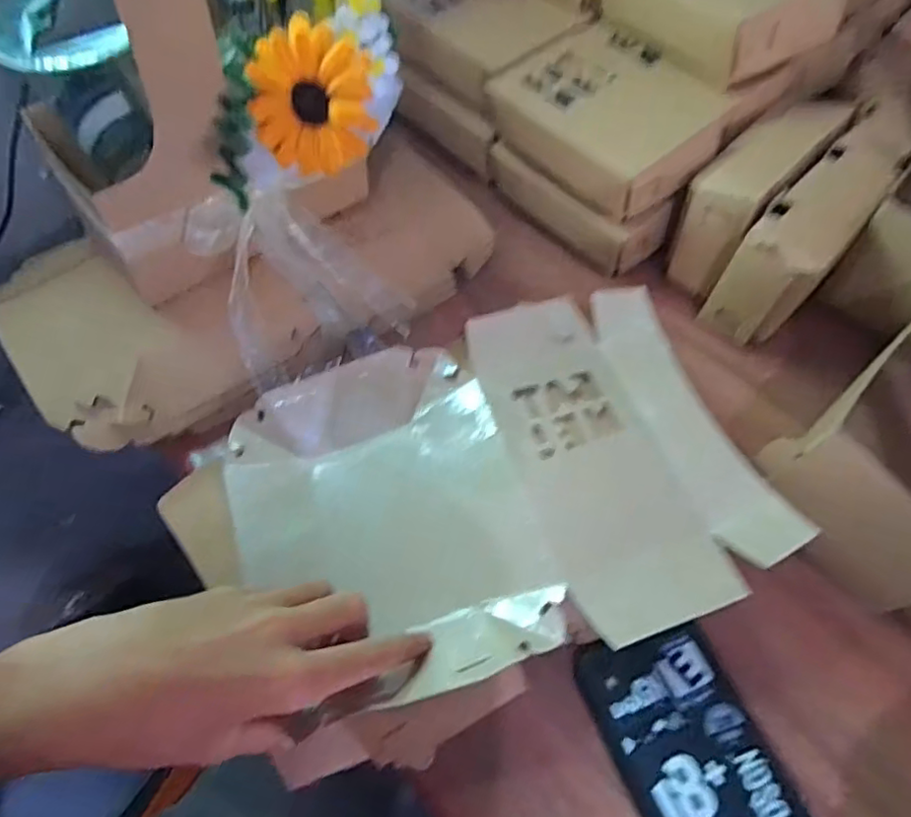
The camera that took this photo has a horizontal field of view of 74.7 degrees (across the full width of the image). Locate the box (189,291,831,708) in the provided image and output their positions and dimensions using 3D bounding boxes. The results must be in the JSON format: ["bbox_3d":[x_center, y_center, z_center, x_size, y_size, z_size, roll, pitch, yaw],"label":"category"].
[{"bbox_3d":[0.017,0.041,0.356,0.295,0.034,0.208,-13,59,-8],"label":"box"}]

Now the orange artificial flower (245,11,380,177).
[{"bbox_3d":[-0.079,-0.171,0.329,0.066,0.075,0.017,-3,26,1],"label":"orange artificial flower"}]

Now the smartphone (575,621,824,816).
[{"bbox_3d":[0.128,0.183,0.297,0.081,0.011,0.143,-19,60,-11],"label":"smartphone"}]

